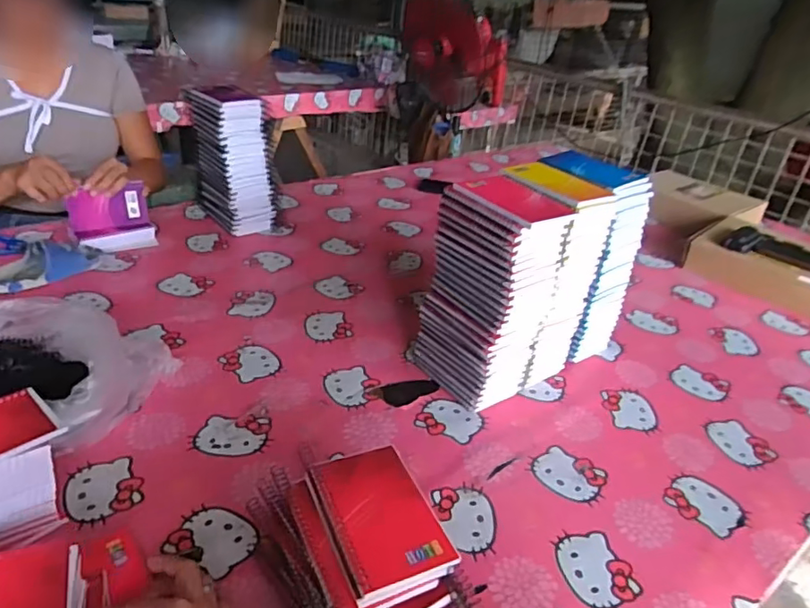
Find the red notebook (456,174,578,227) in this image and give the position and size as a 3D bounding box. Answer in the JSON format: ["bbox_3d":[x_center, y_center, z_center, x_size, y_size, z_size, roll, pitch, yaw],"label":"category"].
[{"bbox_3d":[0.129,-0.124,0.669,0.100,0.008,0.126,-17,38,-32],"label":"red notebook"}]

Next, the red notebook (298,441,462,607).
[{"bbox_3d":[-0.024,0.169,0.477,0.084,0.011,0.142,-10,35,-24],"label":"red notebook"}]

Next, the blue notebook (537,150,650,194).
[{"bbox_3d":[0.253,-0.182,0.774,0.073,0.017,0.127,-21,40,-36],"label":"blue notebook"}]

